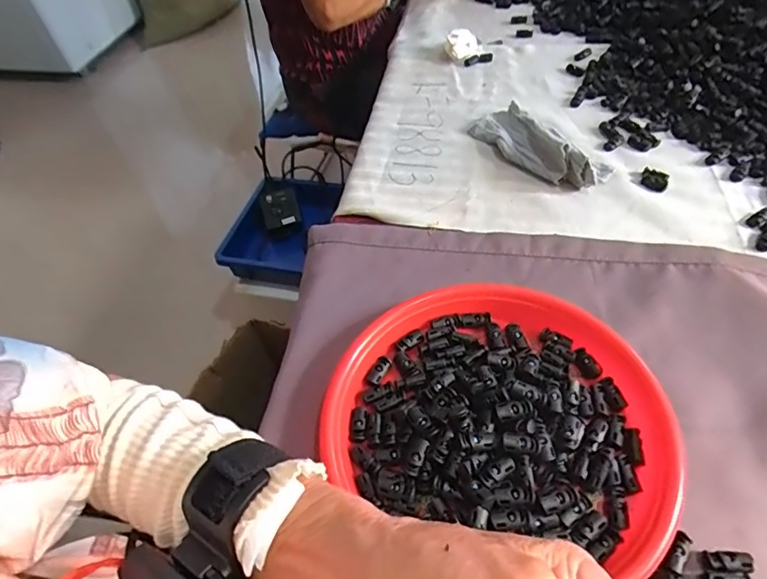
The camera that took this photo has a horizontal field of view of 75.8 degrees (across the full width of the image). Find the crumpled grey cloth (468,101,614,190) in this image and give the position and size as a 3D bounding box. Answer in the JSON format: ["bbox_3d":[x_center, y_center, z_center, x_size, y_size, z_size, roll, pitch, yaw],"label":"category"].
[{"bbox_3d":[0.183,-0.180,0.591,0.066,0.041,0.175,-33,56,-19],"label":"crumpled grey cloth"}]

